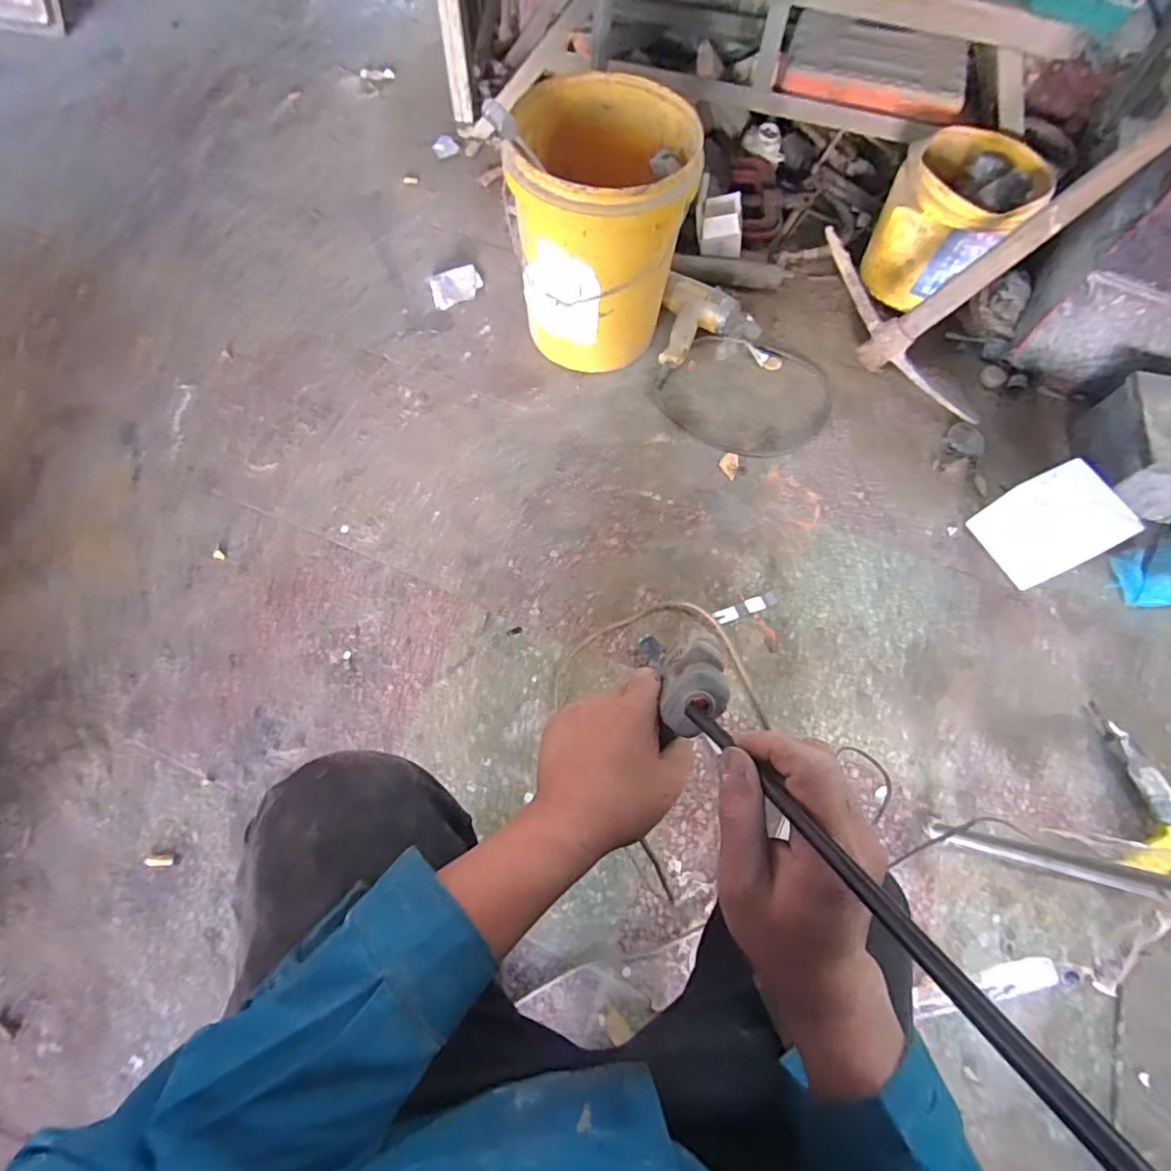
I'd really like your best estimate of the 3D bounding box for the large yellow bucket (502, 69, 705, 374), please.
[{"bbox_3d":[0.022,-0.631,1.005,0.282,0.358,0.291,1,67,-2],"label":"large yellow bucket"}]

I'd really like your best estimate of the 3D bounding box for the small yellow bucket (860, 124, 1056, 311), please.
[{"bbox_3d":[0.752,-0.759,1.151,0.256,0.244,0.233,1,67,-2],"label":"small yellow bucket"}]

